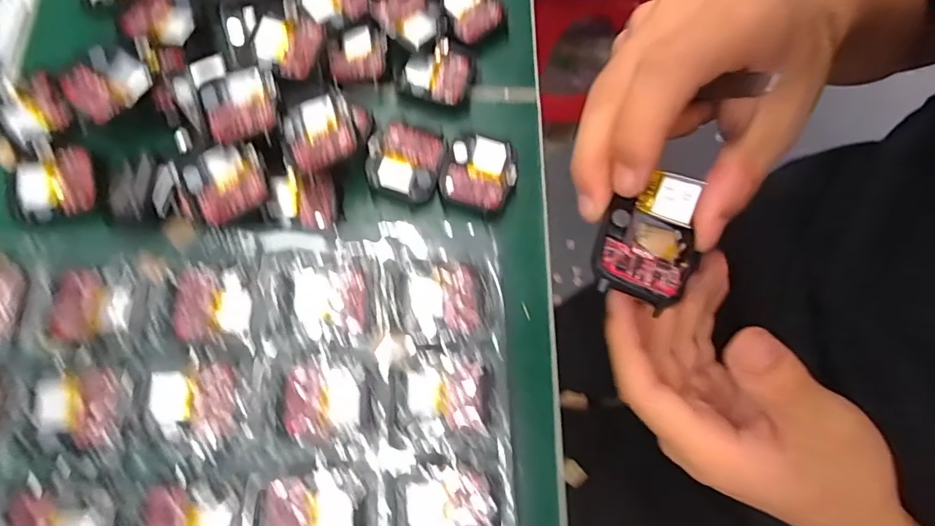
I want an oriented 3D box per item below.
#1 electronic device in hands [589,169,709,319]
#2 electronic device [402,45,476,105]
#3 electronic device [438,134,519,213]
[{"bbox_3d":[0.071,-0.010,0.191,0.037,0.014,0.053,22,75,6],"label":"electronic device in hands"},{"bbox_3d":[-0.017,-0.109,0.283,0.037,0.008,0.035,20,73,3],"label":"electronic device"},{"bbox_3d":[0.007,-0.050,0.267,0.038,0.008,0.038,17,73,2],"label":"electronic device"}]

